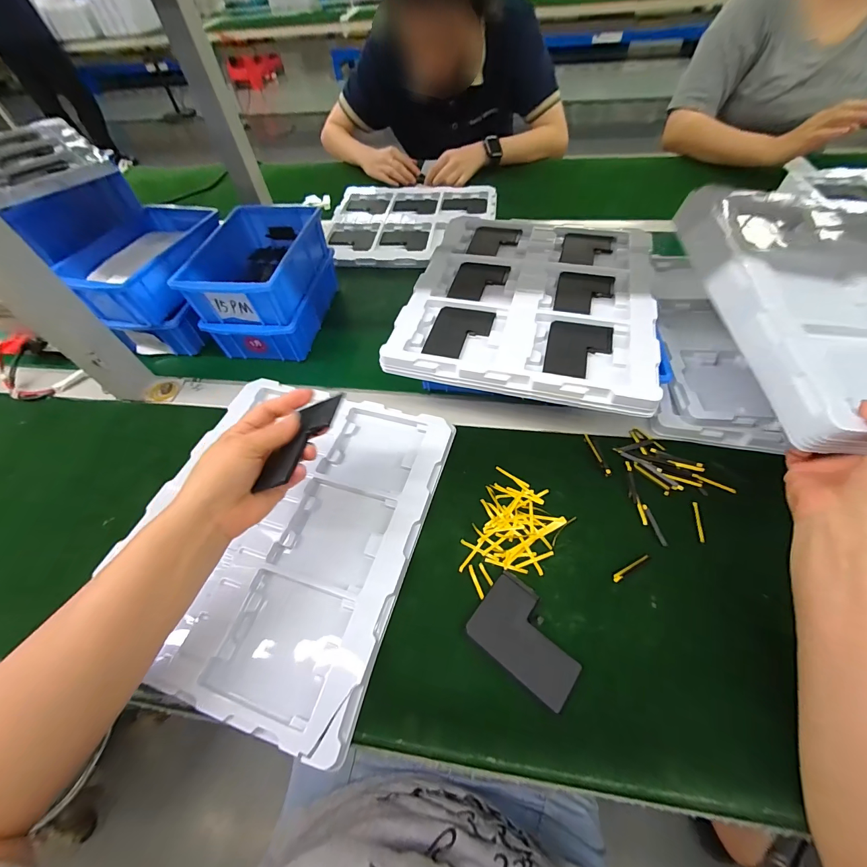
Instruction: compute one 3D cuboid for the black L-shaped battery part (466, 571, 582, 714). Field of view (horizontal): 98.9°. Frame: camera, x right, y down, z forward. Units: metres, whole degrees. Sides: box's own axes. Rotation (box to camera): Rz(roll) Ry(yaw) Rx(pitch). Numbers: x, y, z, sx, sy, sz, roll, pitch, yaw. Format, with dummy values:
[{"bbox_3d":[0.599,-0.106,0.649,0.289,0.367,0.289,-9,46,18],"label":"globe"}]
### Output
[{"bbox_3d":[0.078,0.166,0.306,0.086,0.008,0.062,33,64,24],"label":"black L-shaped battery part"}]

